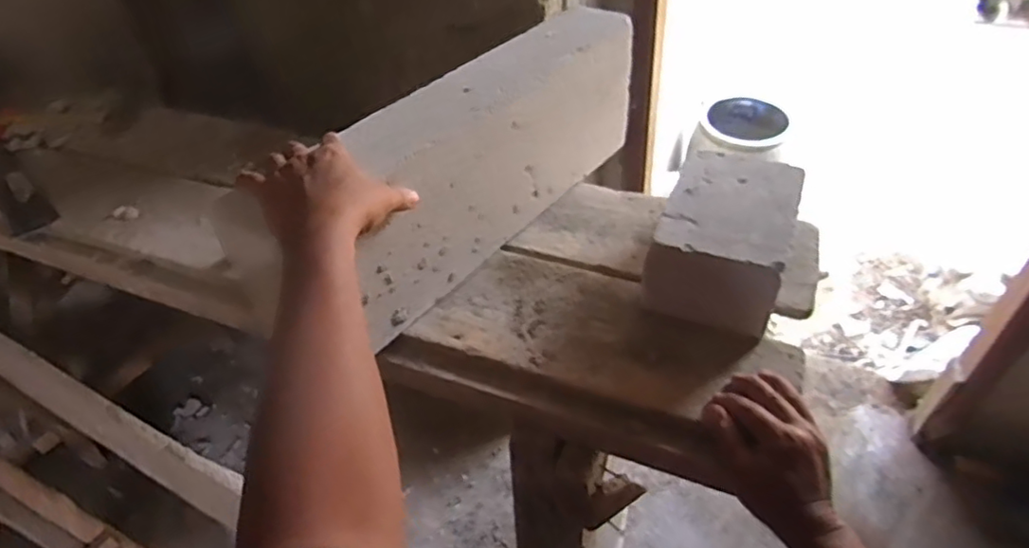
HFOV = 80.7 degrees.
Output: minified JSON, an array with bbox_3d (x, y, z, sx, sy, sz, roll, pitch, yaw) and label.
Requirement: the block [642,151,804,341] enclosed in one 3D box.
[{"bbox_3d":[0.242,-0.042,0.686,0.139,0.093,0.206,17,49,23],"label":"block"}]

